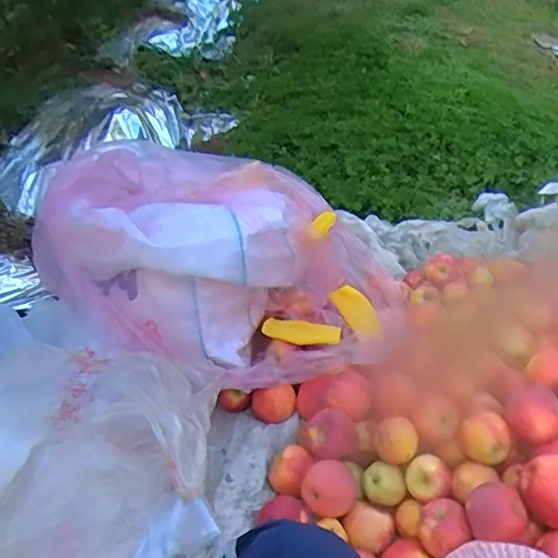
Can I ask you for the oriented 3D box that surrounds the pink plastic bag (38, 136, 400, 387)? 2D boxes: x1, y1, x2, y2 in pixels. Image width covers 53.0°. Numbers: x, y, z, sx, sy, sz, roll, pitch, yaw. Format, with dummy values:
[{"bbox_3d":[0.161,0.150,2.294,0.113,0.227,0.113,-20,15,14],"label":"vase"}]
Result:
[{"bbox_3d":[-0.084,-0.042,1.103,0.655,0.341,0.403,8,38,12],"label":"pink plastic bag"}]

